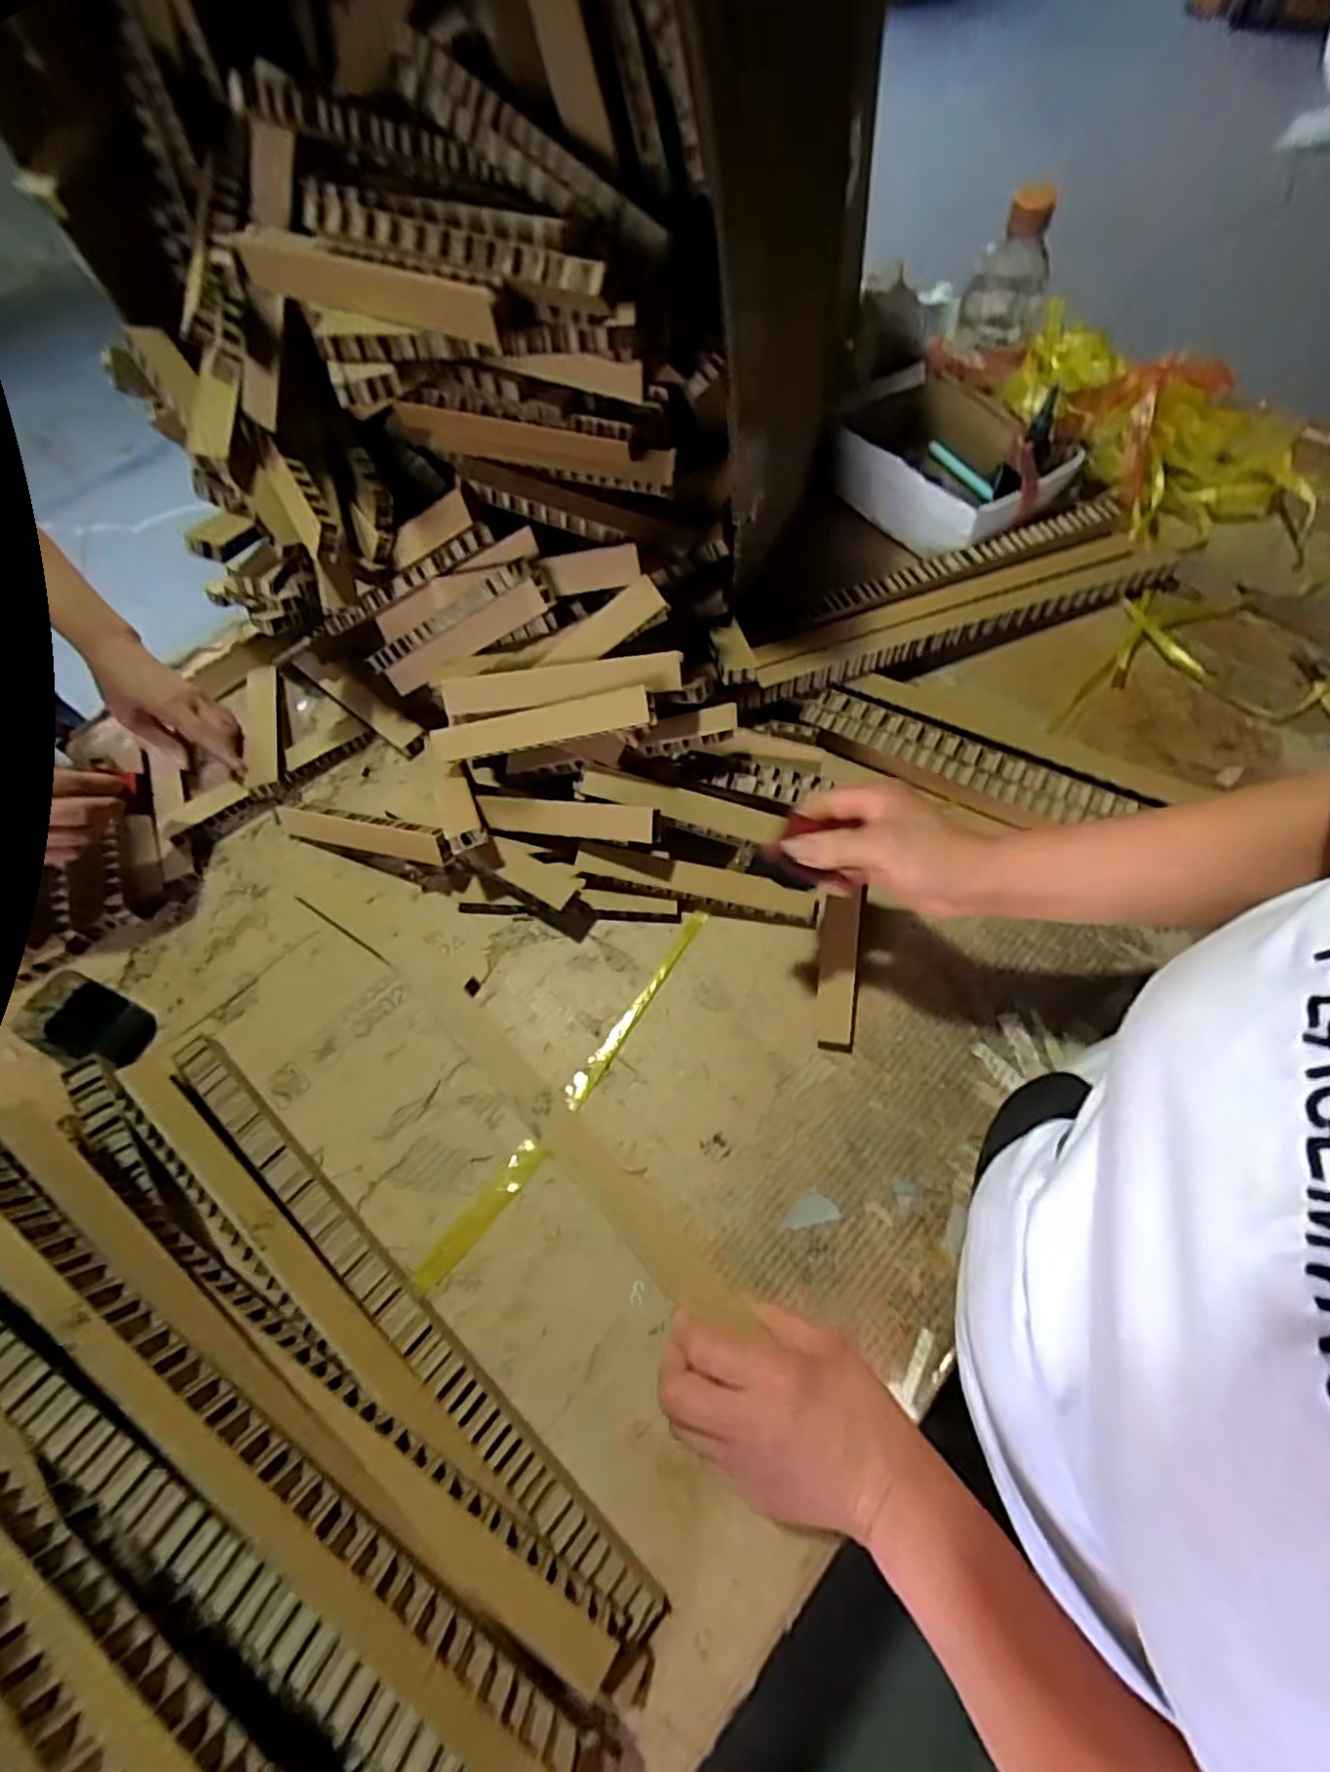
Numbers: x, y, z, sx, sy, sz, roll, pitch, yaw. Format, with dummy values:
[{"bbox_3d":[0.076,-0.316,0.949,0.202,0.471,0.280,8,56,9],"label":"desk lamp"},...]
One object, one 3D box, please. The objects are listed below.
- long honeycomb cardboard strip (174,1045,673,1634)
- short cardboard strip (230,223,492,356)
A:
[{"bbox_3d":[-0.192,0.275,0.472,0.484,0.032,0.031,39,74,18],"label":"long honeycomb cardboard strip"},{"bbox_3d":[-0.185,-0.369,0.423,0.193,0.036,0.012,24,69,13],"label":"short cardboard strip"}]

